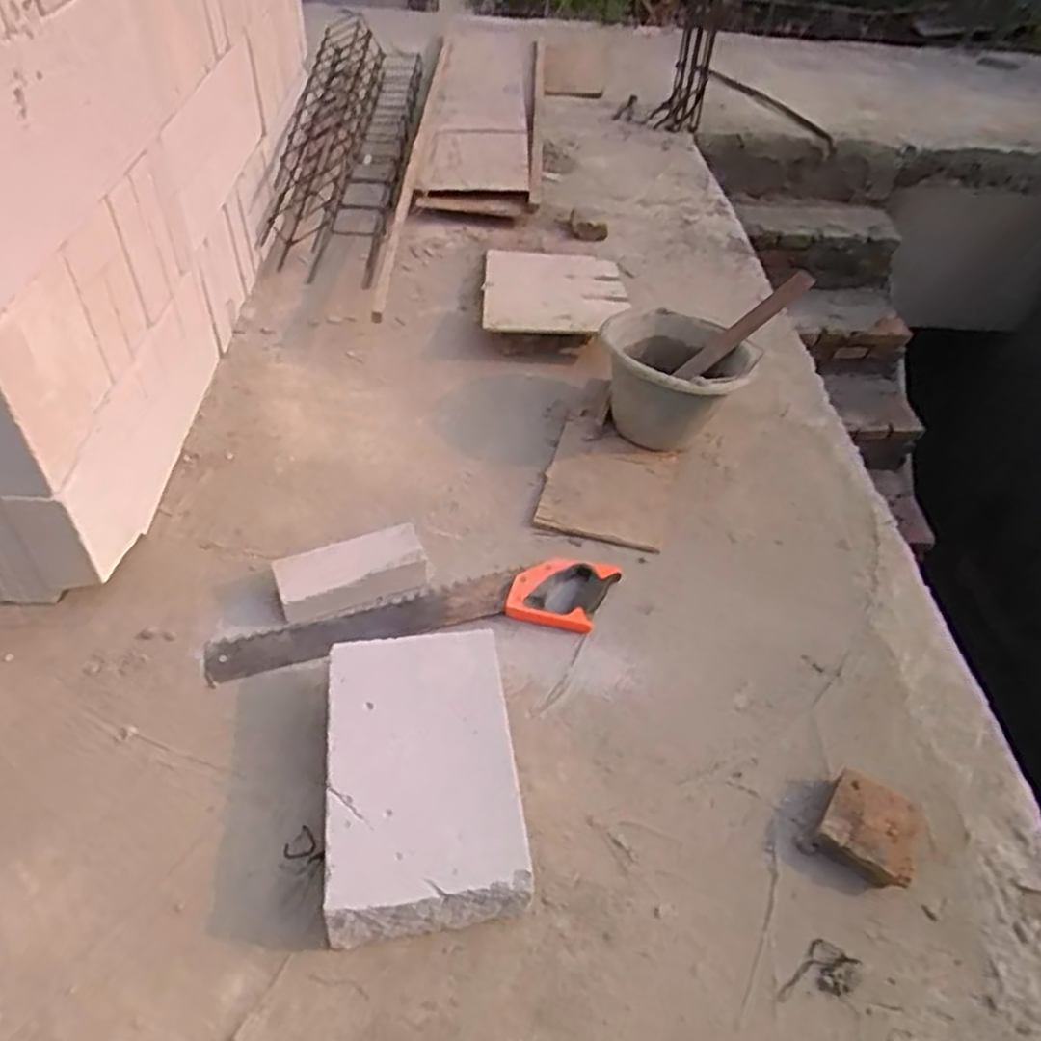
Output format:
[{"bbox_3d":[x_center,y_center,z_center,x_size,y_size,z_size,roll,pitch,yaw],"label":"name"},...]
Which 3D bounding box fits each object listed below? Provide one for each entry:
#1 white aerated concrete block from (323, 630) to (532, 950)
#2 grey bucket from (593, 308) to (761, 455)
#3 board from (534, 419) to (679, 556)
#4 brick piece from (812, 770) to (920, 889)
[{"bbox_3d":[-0.113,0.278,0.849,0.196,0.084,0.320,-4,45,-9],"label":"white aerated concrete block"},{"bbox_3d":[0.268,-0.246,1.335,0.266,0.165,0.244,2,46,-2],"label":"grey bucket"},{"bbox_3d":[0.148,-0.064,1.257,0.203,0.016,0.270,14,47,9],"label":"board"},{"bbox_3d":[0.389,0.341,0.843,0.097,0.043,0.101,28,51,22],"label":"brick piece"}]

